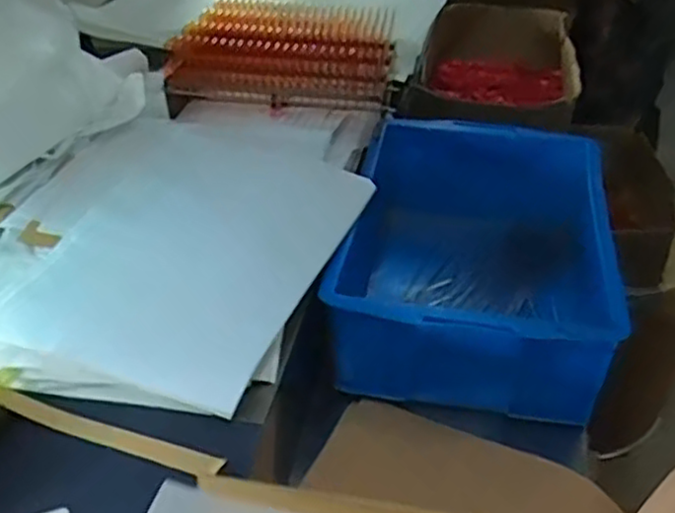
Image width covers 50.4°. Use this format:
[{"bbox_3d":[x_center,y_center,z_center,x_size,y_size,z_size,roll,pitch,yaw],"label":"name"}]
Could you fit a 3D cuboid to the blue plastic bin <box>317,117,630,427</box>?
[{"bbox_3d":[0.163,0.000,0.859,0.300,0.208,0.367,8,38,13],"label":"blue plastic bin"}]

